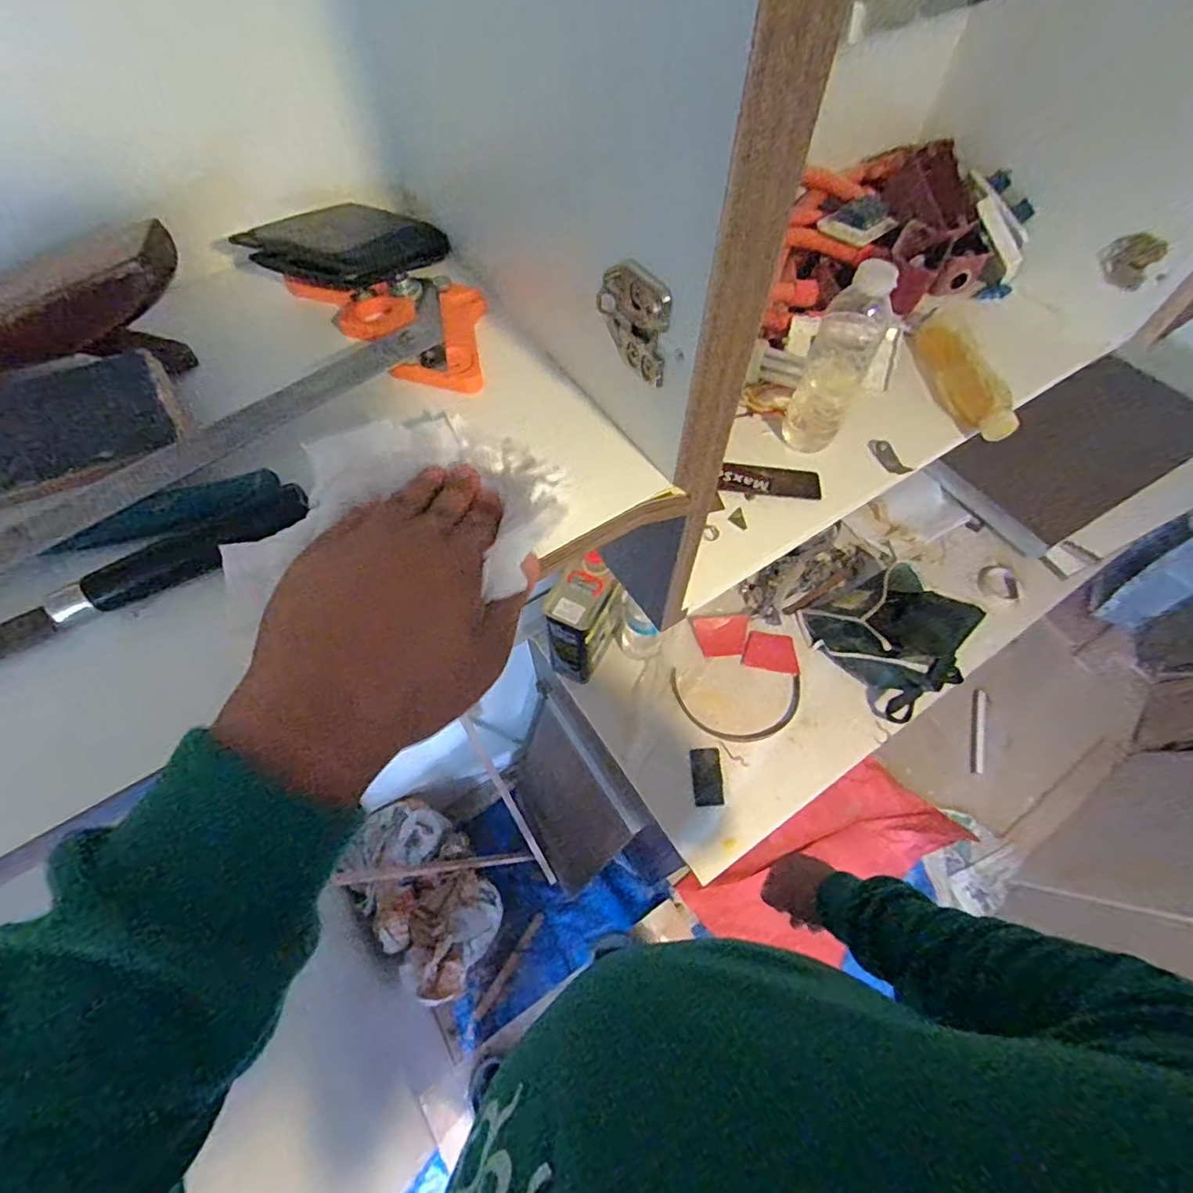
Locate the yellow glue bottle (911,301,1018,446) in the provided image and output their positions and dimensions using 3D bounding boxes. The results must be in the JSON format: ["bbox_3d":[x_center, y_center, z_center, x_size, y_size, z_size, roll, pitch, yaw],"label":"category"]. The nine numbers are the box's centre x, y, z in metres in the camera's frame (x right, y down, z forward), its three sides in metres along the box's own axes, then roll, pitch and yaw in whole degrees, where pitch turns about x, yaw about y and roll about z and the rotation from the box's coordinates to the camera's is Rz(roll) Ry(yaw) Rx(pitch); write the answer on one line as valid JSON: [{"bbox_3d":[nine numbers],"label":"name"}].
[{"bbox_3d":[0.407,-0.261,0.650,0.044,0.040,0.222,-4,61,-2],"label":"yellow glue bottle"}]

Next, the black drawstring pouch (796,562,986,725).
[{"bbox_3d":[0.571,0.070,1.119,0.214,0.143,0.280,-32,65,-16],"label":"black drawstring pouch"}]

